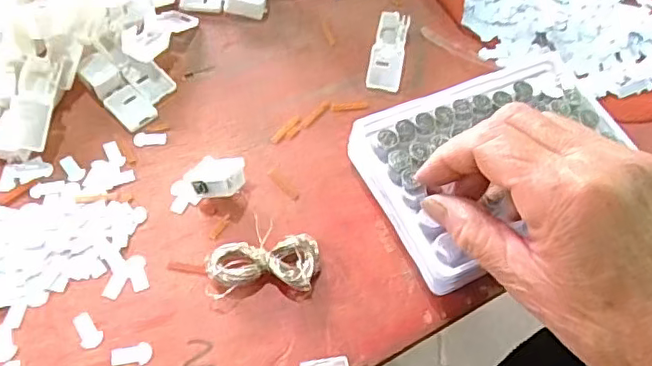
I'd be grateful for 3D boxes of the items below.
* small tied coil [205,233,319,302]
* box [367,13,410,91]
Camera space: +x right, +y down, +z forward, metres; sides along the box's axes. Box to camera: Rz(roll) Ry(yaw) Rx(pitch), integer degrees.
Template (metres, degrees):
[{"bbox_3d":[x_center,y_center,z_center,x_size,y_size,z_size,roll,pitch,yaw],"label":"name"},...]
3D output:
[{"bbox_3d":[-0.030,0.041,0.290,0.053,0.012,0.030,-4,58,-4],"label":"small tied coil"},{"bbox_3d":[0.039,-0.081,0.369,0.020,0.009,0.057,10,58,4],"label":"box"}]

